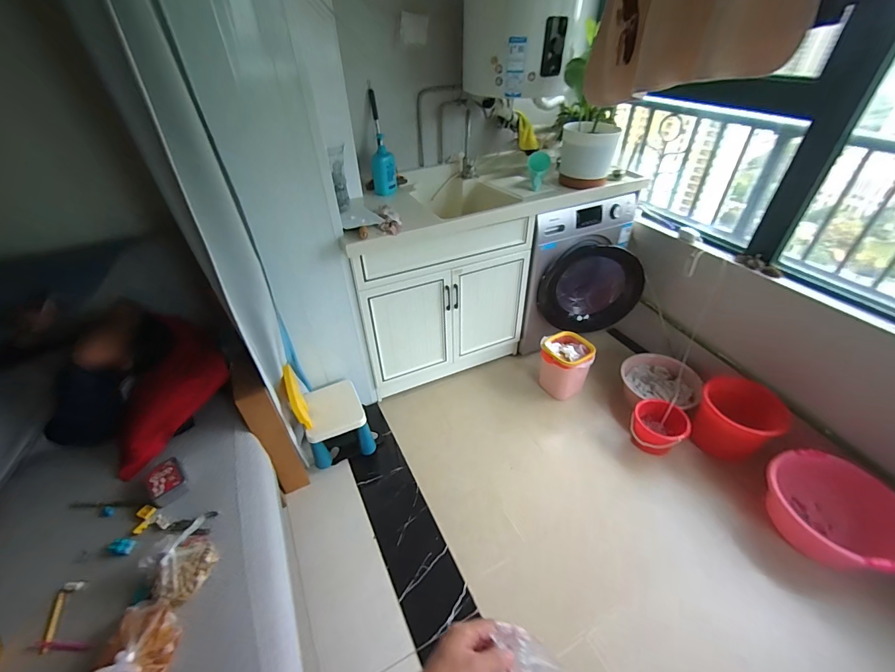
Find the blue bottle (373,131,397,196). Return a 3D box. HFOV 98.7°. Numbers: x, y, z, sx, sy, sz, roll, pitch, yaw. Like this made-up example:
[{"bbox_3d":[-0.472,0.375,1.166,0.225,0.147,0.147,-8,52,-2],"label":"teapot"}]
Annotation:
[{"bbox_3d":[-0.279,-0.740,1.686,0.106,0.218,0.101,-4,40,-2],"label":"blue bottle"}]

